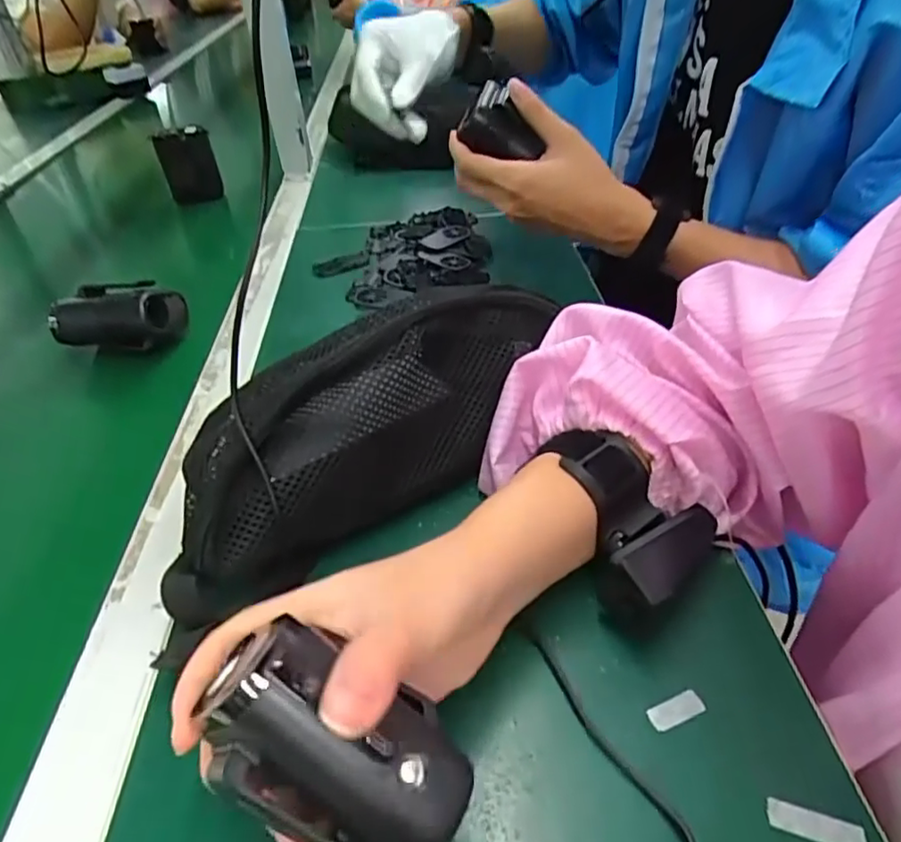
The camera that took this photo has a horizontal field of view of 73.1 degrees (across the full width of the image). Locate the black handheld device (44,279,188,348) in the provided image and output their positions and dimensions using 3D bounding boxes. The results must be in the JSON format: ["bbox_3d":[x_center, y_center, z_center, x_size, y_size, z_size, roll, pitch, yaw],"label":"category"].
[{"bbox_3d":[-0.272,-0.086,0.496,0.091,0.048,0.044,-5,40,0],"label":"black handheld device"}]

